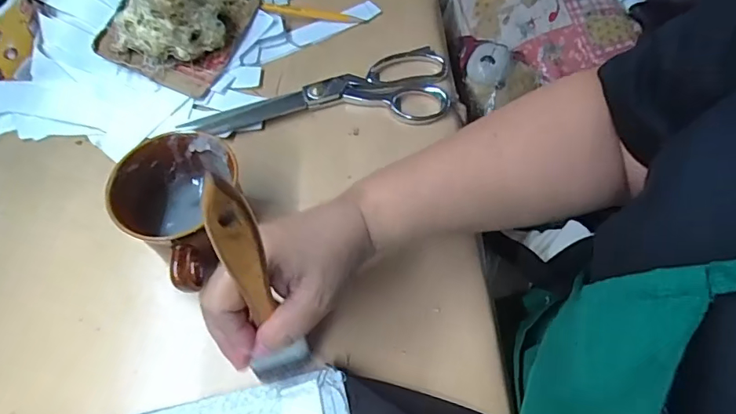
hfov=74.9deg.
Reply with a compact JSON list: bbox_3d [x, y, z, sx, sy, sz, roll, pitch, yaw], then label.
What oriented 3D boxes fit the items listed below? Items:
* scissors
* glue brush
[{"bbox_3d":[-0.041,-0.105,0.436,0.226,0.013,0.081,-3,60,2],"label":"scissors"},{"bbox_3d":[-0.059,0.049,0.256,0.032,0.175,0.012,-3,46,2],"label":"glue brush"}]

